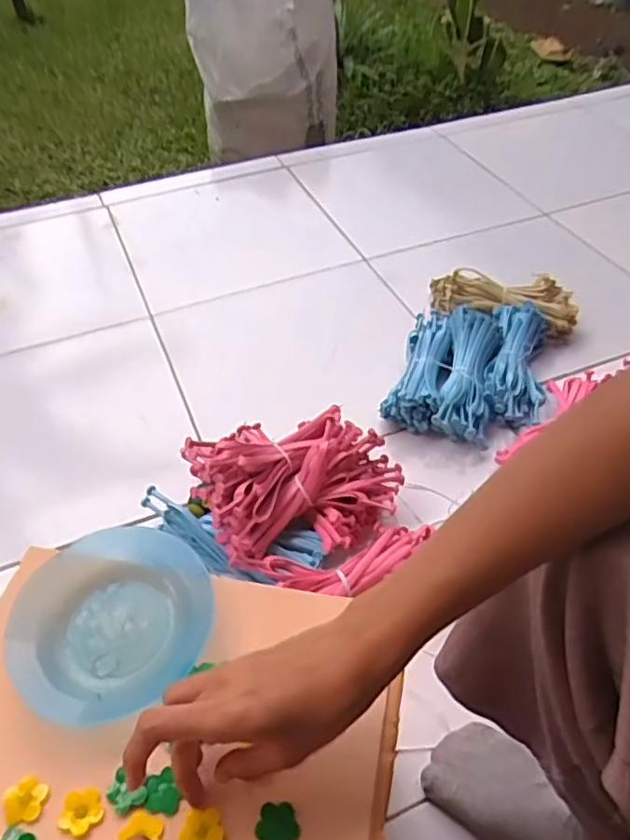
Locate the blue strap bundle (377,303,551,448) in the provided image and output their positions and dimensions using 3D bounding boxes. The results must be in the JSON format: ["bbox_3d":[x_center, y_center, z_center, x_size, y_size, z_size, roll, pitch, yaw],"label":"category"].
[{"bbox_3d":[0.227,-0.083,0.899,0.201,0.064,0.250,15,50,15],"label":"blue strap bundle"}]

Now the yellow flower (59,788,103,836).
[{"bbox_3d":[-0.131,0.220,0.356,0.023,0.004,0.023,-1,48,1],"label":"yellow flower"}]

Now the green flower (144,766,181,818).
[{"bbox_3d":[-0.088,0.213,0.363,0.021,0.007,0.022,3,48,4],"label":"green flower"}]

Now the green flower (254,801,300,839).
[{"bbox_3d":[-0.020,0.224,0.349,0.023,0.004,0.024,9,49,9],"label":"green flower"}]

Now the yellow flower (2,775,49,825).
[{"bbox_3d":[-0.167,0.218,0.362,0.024,0.004,0.023,-1,48,1],"label":"yellow flower"}]

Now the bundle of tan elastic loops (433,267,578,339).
[{"bbox_3d":[0.297,-0.189,1.000,0.224,0.061,0.084,9,49,9],"label":"bundle of tan elastic loops"}]

